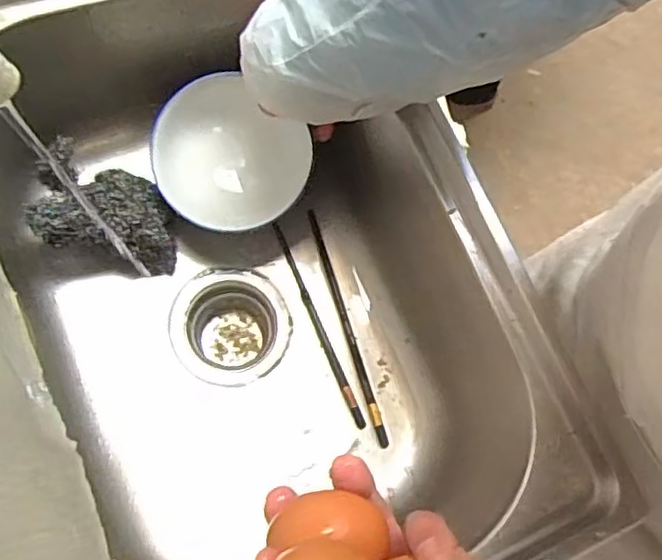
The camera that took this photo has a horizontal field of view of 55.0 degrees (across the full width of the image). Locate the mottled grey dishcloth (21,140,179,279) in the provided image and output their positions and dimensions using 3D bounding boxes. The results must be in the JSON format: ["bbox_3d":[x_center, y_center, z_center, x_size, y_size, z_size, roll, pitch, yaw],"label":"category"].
[{"bbox_3d":[-0.194,-0.063,0.555,0.108,0.081,0.095,3,74,-1],"label":"mottled grey dishcloth"}]

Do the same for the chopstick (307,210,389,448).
[{"bbox_3d":[0.014,0.043,0.610,0.009,0.013,0.235,-16,75,-6],"label":"chopstick"}]

